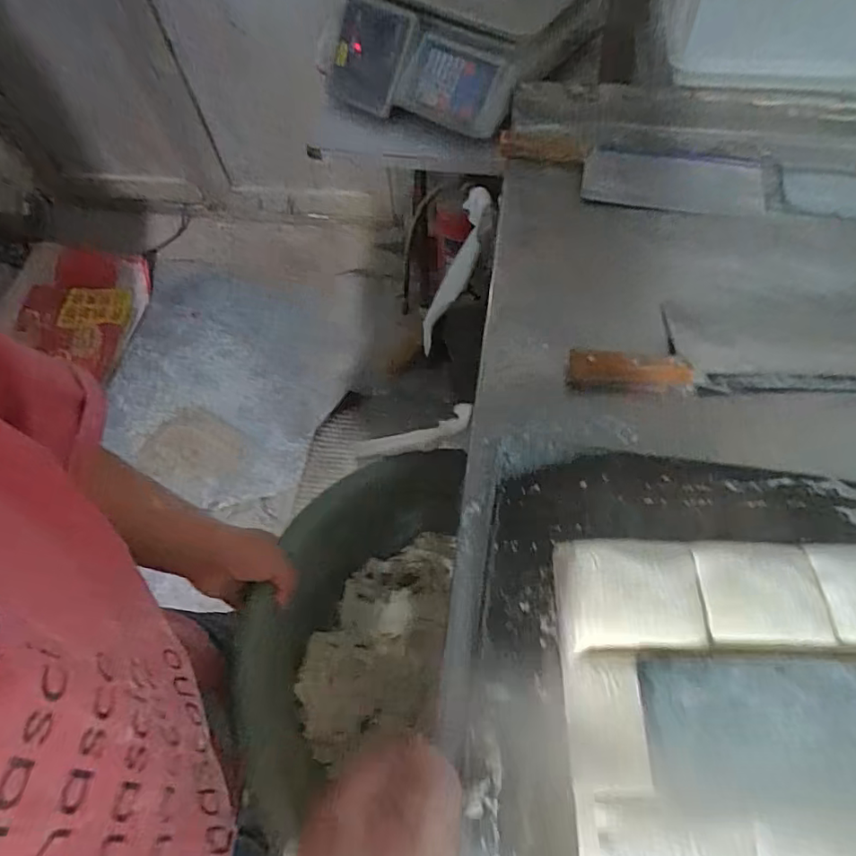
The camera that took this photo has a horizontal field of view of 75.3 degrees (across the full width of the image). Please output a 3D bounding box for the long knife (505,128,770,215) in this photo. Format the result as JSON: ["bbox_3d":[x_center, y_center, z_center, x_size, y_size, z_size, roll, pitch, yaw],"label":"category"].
[{"bbox_3d":[0.249,-0.313,0.685,0.318,0.018,0.099,10,63,5],"label":"long knife"}]

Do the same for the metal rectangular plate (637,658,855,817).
[{"bbox_3d":[0.226,0.175,0.317,0.196,0.007,0.077,-1,65,3],"label":"metal rectangular plate"}]

